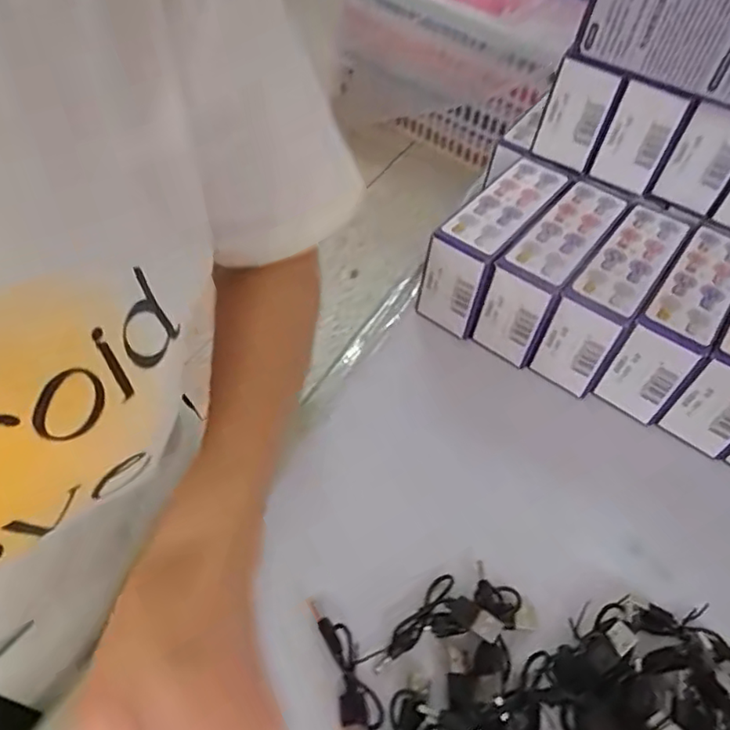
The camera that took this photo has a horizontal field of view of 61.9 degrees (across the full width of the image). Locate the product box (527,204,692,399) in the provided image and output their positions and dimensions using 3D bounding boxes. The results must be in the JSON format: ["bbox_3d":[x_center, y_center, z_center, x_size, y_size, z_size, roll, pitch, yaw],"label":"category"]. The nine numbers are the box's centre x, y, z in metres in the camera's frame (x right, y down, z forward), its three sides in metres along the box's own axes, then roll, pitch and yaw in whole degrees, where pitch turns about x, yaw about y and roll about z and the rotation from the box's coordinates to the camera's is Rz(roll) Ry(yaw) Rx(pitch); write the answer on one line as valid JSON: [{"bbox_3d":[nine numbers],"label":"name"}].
[{"bbox_3d":[0.179,-0.050,0.443,0.047,0.077,0.137,32,55,18],"label":"product box"}]

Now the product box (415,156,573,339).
[{"bbox_3d":[0.098,-0.090,0.465,0.047,0.077,0.142,34,55,19],"label":"product box"}]

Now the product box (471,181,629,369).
[{"bbox_3d":[0.140,-0.070,0.455,0.047,0.077,0.136,35,56,20],"label":"product box"}]

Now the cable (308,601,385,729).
[{"bbox_3d":[-0.011,0.152,0.305,0.021,0.008,0.070,-14,53,-17],"label":"cable"}]

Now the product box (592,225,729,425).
[{"bbox_3d":[0.223,-0.029,0.436,0.046,0.082,0.136,34,55,19],"label":"product box"}]

